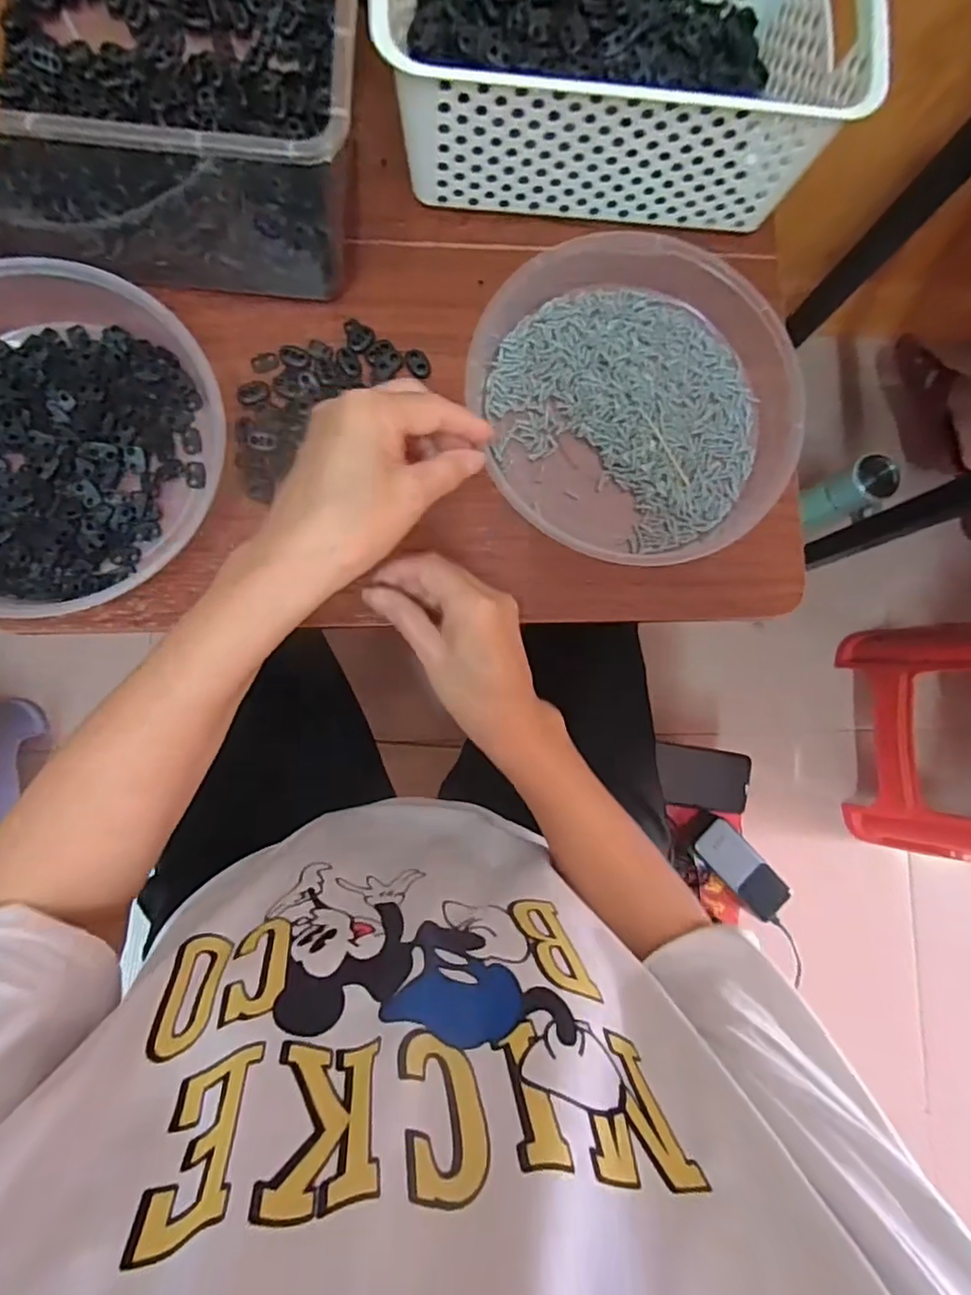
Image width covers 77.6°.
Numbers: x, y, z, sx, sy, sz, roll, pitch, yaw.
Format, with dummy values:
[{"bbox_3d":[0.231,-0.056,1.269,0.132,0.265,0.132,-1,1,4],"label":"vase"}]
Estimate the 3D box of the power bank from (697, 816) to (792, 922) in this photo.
[{"bbox_3d":[0.305,0.263,0.714,0.052,0.014,0.123,-44,90,-7],"label":"power bank"}]

